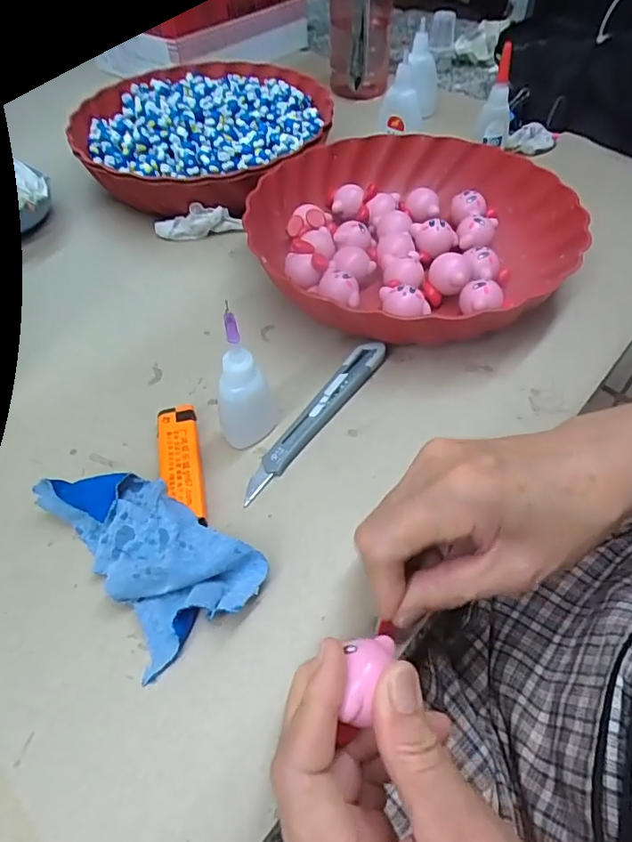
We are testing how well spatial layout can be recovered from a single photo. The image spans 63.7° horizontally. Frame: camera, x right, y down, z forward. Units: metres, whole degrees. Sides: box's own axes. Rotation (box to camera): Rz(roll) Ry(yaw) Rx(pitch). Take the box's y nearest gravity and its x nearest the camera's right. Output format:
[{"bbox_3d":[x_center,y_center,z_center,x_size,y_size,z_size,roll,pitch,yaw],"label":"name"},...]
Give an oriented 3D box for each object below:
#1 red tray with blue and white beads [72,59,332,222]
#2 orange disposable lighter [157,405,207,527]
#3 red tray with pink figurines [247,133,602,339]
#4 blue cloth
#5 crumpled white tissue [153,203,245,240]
[{"bbox_3d":[-0.109,-0.281,0.502,0.237,0.062,0.246,-32,57,-21],"label":"red tray with blue and white beads"},{"bbox_3d":[-0.077,0.026,0.291,0.023,0.013,0.081,-12,52,-6],"label":"orange disposable lighter"},{"bbox_3d":[0.073,-0.147,0.397,0.237,0.049,0.232,-30,56,-19],"label":"red tray with pink figurines"},{"bbox_3d":[-0.082,0.059,0.258,0.069,0.024,0.110,-33,57,-21],"label":"blue cloth"},{"bbox_3d":[-0.102,-0.172,0.440,0.074,0.028,0.013,-7,52,-3],"label":"crumpled white tissue"}]

